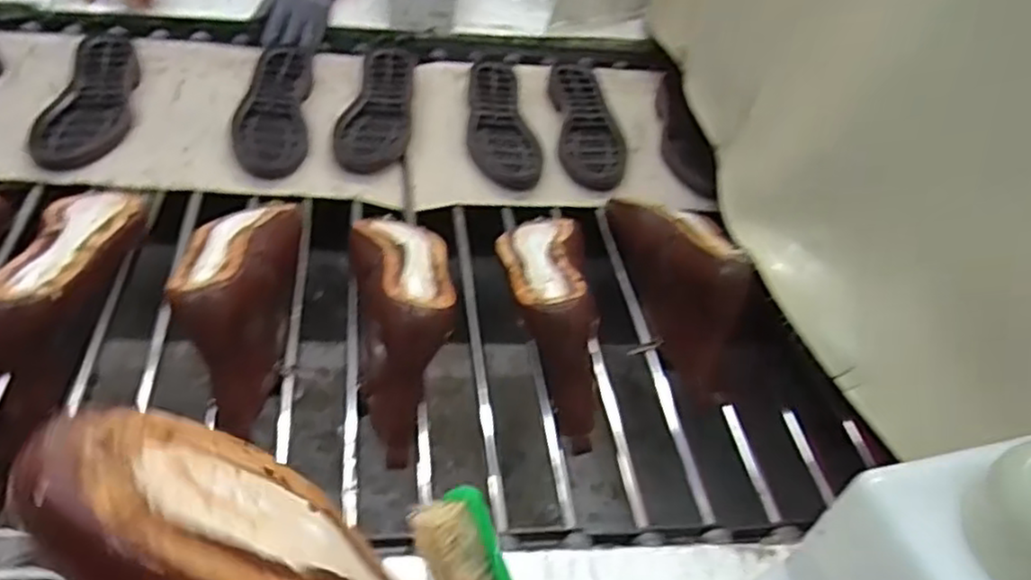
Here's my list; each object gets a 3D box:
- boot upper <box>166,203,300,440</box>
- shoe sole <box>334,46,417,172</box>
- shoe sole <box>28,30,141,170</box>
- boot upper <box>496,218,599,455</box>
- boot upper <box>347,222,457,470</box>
[{"bbox_3d":[-0.249,0.004,0.635,0.081,0.114,0.234,0,45,-10],"label":"boot upper"},{"bbox_3d":[-0.182,-0.253,0.958,0.088,0.020,0.265,6,44,-4],"label":"shoe sole"},{"bbox_3d":[-0.528,-0.245,0.895,0.095,0.029,0.283,1,45,-9],"label":"shoe sole"},{"bbox_3d":[0.029,0.000,0.685,0.090,0.128,0.279,4,44,-6],"label":"boot upper"},{"bbox_3d":[-0.104,0.010,0.656,0.085,0.125,0.272,-3,45,-13],"label":"boot upper"}]

